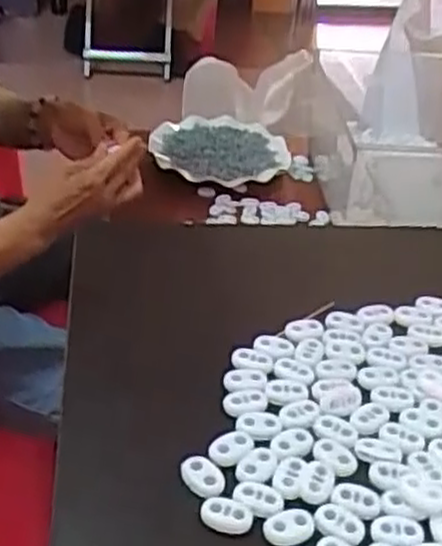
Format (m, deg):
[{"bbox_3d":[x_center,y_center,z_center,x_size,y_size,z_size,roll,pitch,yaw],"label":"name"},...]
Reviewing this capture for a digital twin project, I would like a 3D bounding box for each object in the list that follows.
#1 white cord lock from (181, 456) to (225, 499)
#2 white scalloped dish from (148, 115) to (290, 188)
[{"bbox_3d":[-0.007,0.093,0.362,0.016,0.006,0.024,-18,42,-28],"label":"white cord lock"},{"bbox_3d":[-0.004,-0.166,1.076,0.178,0.032,0.197,2,36,-4],"label":"white scalloped dish"}]

